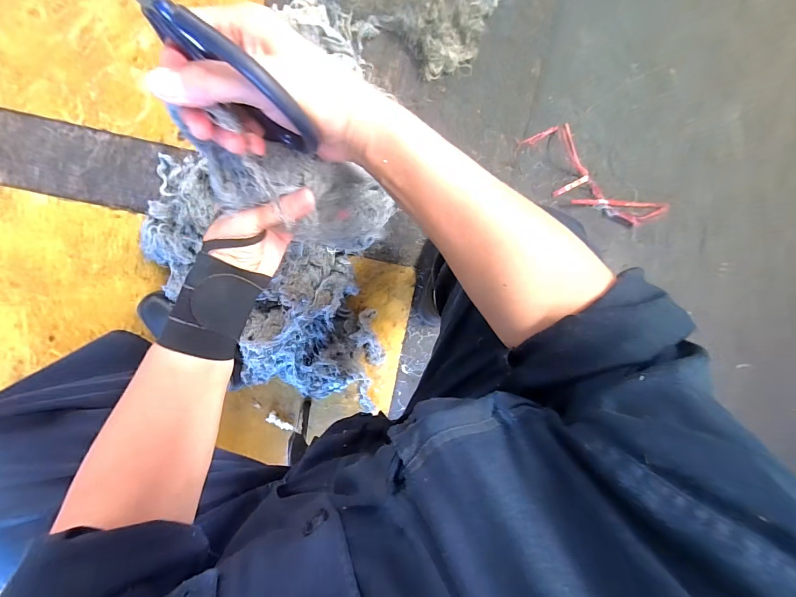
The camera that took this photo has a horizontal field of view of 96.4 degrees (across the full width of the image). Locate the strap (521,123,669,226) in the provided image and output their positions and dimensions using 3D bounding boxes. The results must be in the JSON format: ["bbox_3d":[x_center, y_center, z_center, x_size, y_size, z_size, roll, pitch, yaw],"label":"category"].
[{"bbox_3d":[0.420,-0.244,0.764,0.335,0.020,0.129,35,93,-7],"label":"strap"}]

